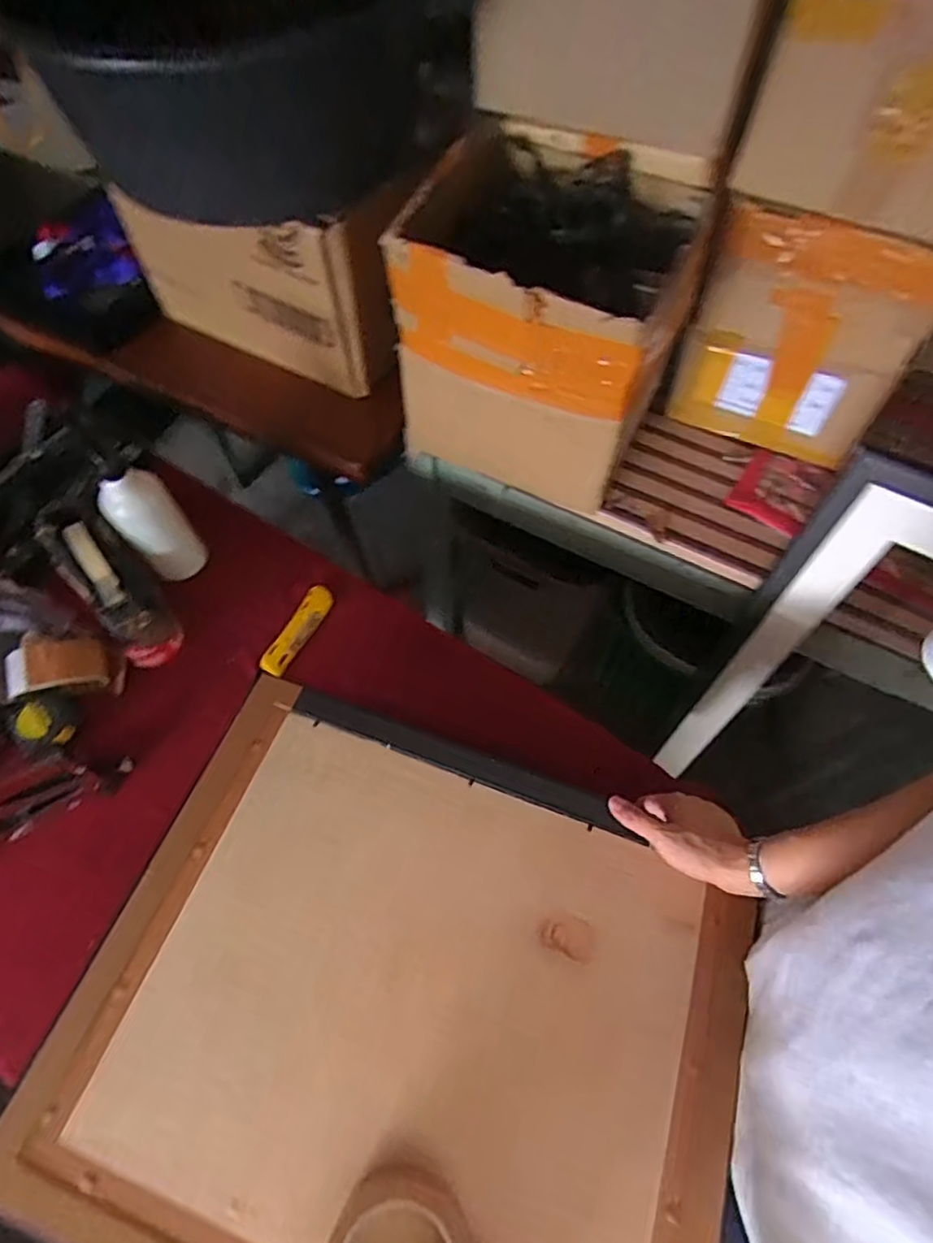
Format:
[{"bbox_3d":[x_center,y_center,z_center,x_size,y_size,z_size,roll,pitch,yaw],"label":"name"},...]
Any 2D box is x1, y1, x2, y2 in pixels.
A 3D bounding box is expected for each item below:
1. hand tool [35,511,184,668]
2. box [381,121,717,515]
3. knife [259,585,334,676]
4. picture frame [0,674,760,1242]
[{"bbox_3d":[-0.428,-0.050,0.754,0.084,0.125,0.218,-36,69,-17],"label":"hand tool"},{"bbox_3d":[0.082,-0.369,0.792,0.325,0.308,0.287,23,64,10],"label":"box"},{"bbox_3d":[-0.209,0.009,0.776,0.037,0.013,0.125,27,65,12],"label":"knife"},{"bbox_3d":[-0.042,0.325,0.539,0.535,0.035,0.443,19,64,9],"label":"picture frame"}]

